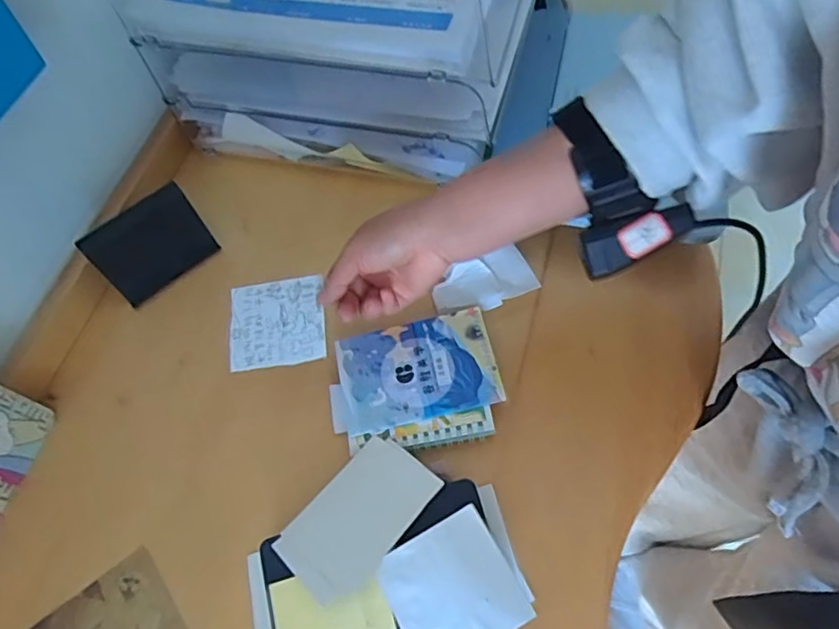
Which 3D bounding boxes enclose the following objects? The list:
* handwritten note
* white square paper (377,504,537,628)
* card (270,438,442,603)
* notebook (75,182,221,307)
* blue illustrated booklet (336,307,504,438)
[{"bbox_3d":[-0.109,0.006,0.447,0.076,0.004,0.064,-9,77,9],"label":"handwritten note"},{"bbox_3d":[0.021,0.178,0.382,0.079,0.009,0.078,-28,62,-10],"label":"white square paper"},{"bbox_3d":[-0.042,0.140,0.413,0.068,0.007,0.110,29,58,33],"label":"card"},{"bbox_3d":[-0.241,-0.063,0.532,0.095,0.079,0.004,-39,47,-15],"label":"notebook"},{"bbox_3d":[-0.002,0.044,0.472,0.124,0.006,0.083,-14,62,0],"label":"blue illustrated booklet"}]

